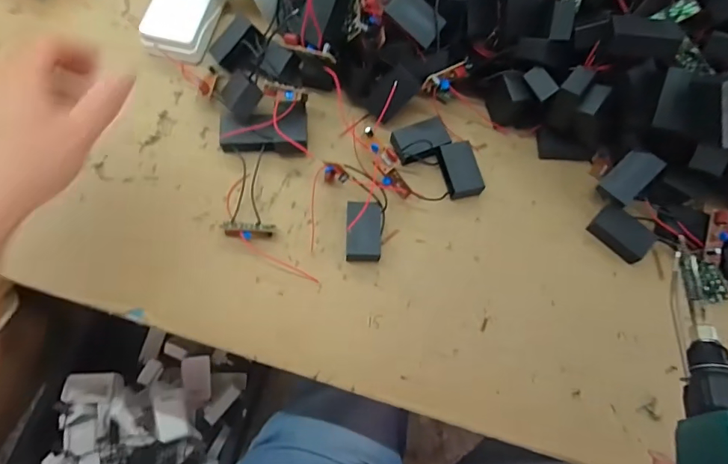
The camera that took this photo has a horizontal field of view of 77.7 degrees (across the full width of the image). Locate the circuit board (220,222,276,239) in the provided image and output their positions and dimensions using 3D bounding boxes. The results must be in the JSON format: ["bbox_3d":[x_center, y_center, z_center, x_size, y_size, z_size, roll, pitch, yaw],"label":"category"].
[{"bbox_3d":[-0.098,-0.001,0.374,0.045,0.012,0.014,6,71,0],"label":"circuit board"}]

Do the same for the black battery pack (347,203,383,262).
[{"bbox_3d":[0.000,0.001,0.378,0.028,0.023,0.046,2,71,-2],"label":"black battery pack"}]

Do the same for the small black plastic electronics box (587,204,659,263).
[{"bbox_3d":[0.220,0.001,0.385,0.046,0.021,0.030,42,74,11],"label":"small black plastic electronics box"}]

